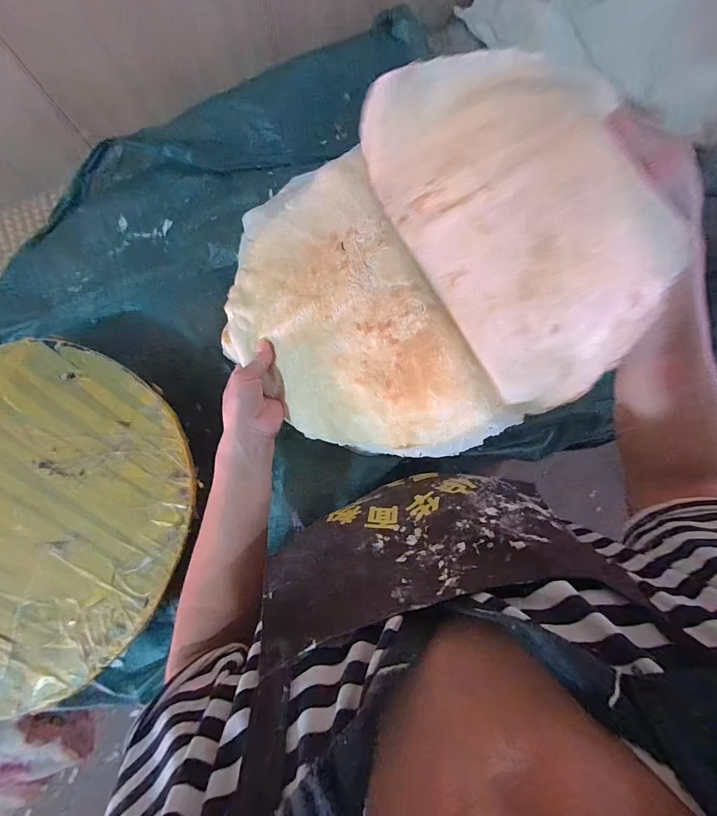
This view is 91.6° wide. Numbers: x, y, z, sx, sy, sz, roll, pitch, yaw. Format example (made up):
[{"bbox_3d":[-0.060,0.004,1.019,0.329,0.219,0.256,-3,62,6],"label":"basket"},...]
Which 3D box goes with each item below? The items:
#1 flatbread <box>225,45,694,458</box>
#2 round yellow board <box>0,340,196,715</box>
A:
[{"bbox_3d":[0.036,-0.135,0.345,0.382,0.042,0.352,-16,82,27],"label":"flatbread"},{"bbox_3d":[-0.397,0.120,0.406,0.392,0.013,0.388,6,79,1],"label":"round yellow board"}]

